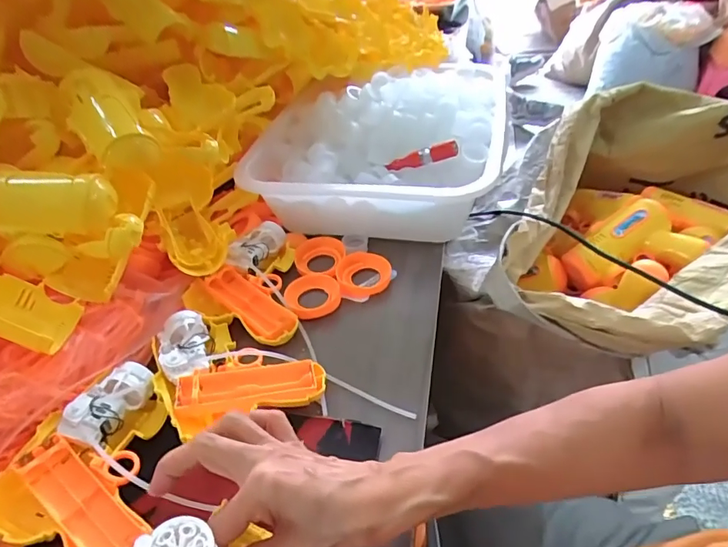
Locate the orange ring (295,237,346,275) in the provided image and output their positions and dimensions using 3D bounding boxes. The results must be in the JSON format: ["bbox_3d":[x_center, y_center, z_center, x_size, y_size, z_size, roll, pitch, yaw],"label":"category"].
[{"bbox_3d":[-0.052,-0.017,0.534,0.054,0.019,0.058,-4,41,4],"label":"orange ring"}]

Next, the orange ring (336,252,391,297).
[{"bbox_3d":[0.000,-0.001,0.506,0.058,0.015,0.056,-4,41,4],"label":"orange ring"}]

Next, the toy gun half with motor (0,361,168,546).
[{"bbox_3d":[-0.190,0.133,0.346,0.112,0.034,0.140,3,42,12],"label":"toy gun half with motor"}]

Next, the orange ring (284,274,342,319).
[{"bbox_3d":[-0.053,0.023,0.491,0.056,0.017,0.053,-4,41,4],"label":"orange ring"}]

